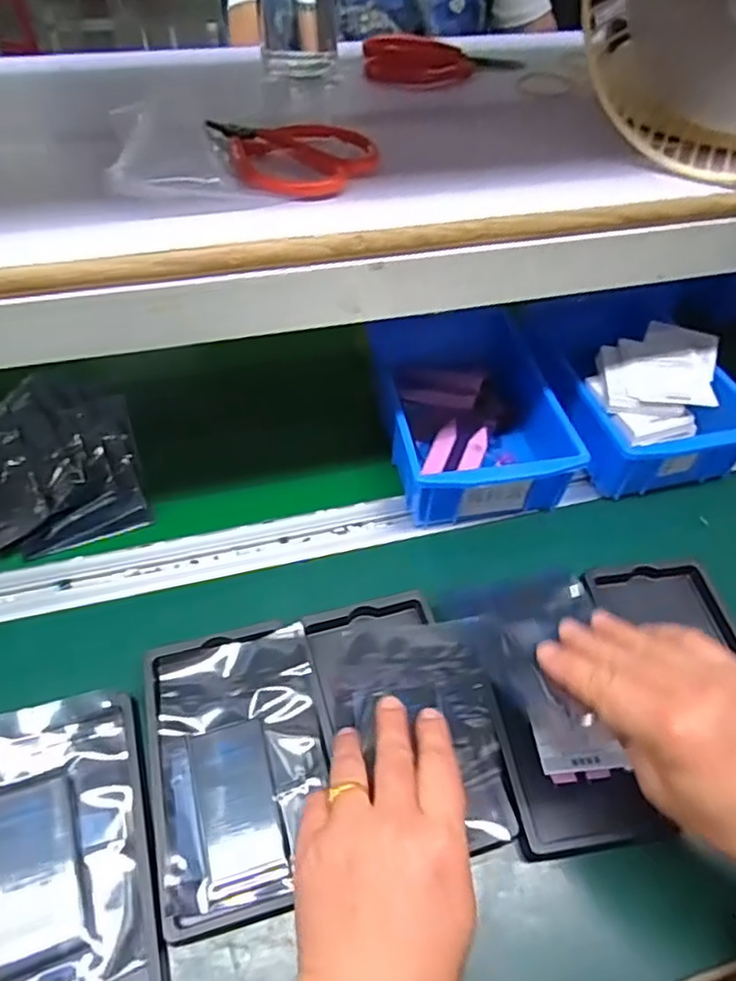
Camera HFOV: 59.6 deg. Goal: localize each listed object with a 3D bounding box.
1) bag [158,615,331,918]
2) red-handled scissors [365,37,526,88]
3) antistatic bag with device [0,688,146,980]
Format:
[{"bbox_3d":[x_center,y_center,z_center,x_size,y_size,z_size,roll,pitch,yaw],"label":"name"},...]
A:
[{"bbox_3d":[-0.073,0.155,0.375,0.094,0.019,0.143,-8,50,-10],"label":"bag"},{"bbox_3d":[0.054,-0.331,0.497,0.114,0.015,0.068,0,49,-3],"label":"red-handled scissors"},{"bbox_3d":[-0.175,0.184,0.339,0.093,0.021,0.144,-12,51,-14],"label":"antistatic bag with device"}]

